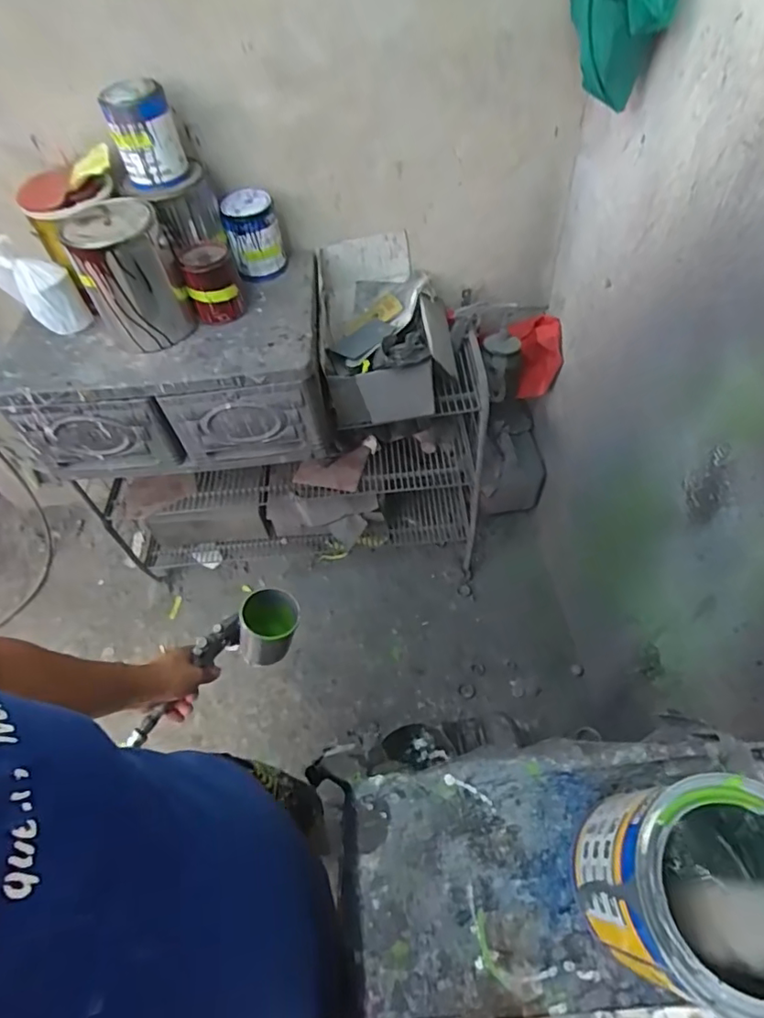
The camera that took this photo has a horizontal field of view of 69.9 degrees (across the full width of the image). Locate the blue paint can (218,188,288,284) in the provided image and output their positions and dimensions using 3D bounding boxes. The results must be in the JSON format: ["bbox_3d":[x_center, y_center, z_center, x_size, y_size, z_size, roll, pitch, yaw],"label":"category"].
[{"bbox_3d":[-0.257,-0.552,1.106,0.105,0.139,0.097,-2,56,3],"label":"blue paint can"}]

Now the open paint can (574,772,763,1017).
[{"bbox_3d":[0.176,0.220,0.321,0.097,0.127,0.104,-2,56,3],"label":"open paint can"}]

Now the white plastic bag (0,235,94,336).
[{"bbox_3d":[-0.644,-0.412,1.001,0.096,0.230,0.059,-25,55,14],"label":"white plastic bag"}]

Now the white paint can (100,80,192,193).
[{"bbox_3d":[-0.390,-0.616,0.904,0.102,0.131,0.079,-20,57,-9],"label":"white paint can"}]

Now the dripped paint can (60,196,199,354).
[{"bbox_3d":[-0.457,-0.423,0.994,0.152,0.203,0.168,-29,59,-15],"label":"dripped paint can"}]

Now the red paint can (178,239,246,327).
[{"bbox_3d":[-0.321,-0.428,1.034,0.090,0.123,0.082,-2,56,3],"label":"red paint can"}]

